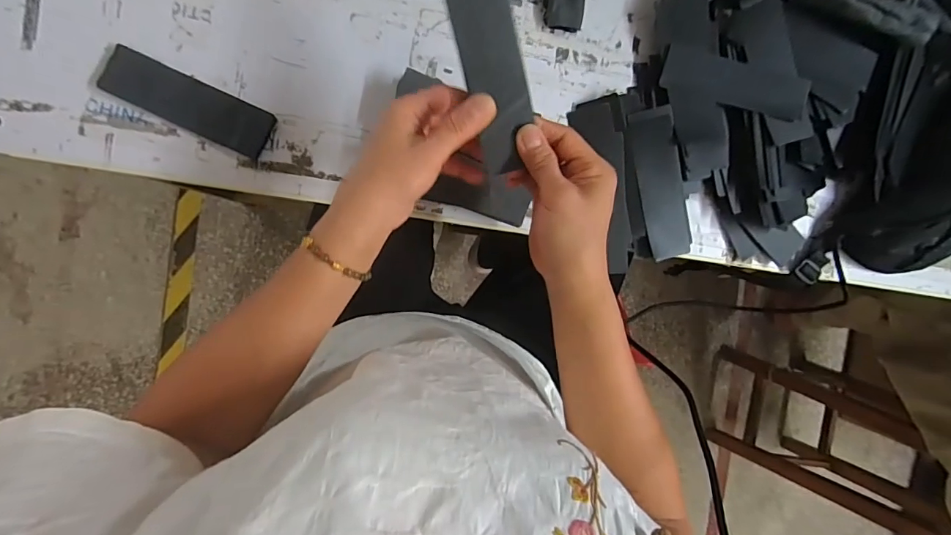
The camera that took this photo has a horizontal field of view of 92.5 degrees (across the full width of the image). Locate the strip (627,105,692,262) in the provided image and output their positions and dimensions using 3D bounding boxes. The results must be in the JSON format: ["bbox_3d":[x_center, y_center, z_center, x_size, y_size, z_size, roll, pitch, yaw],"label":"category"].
[{"bbox_3d":[0.200,-0.089,0.491,0.048,0.020,0.156,-14,94,-7],"label":"strip"}]

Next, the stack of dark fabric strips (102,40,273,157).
[{"bbox_3d":[-0.271,-0.156,0.431,0.151,0.006,0.047,24,89,-9],"label":"stack of dark fabric strips"}]

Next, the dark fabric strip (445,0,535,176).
[{"bbox_3d":[0.013,-0.144,0.330,0.043,0.008,0.146,-13,111,8],"label":"dark fabric strip"}]

